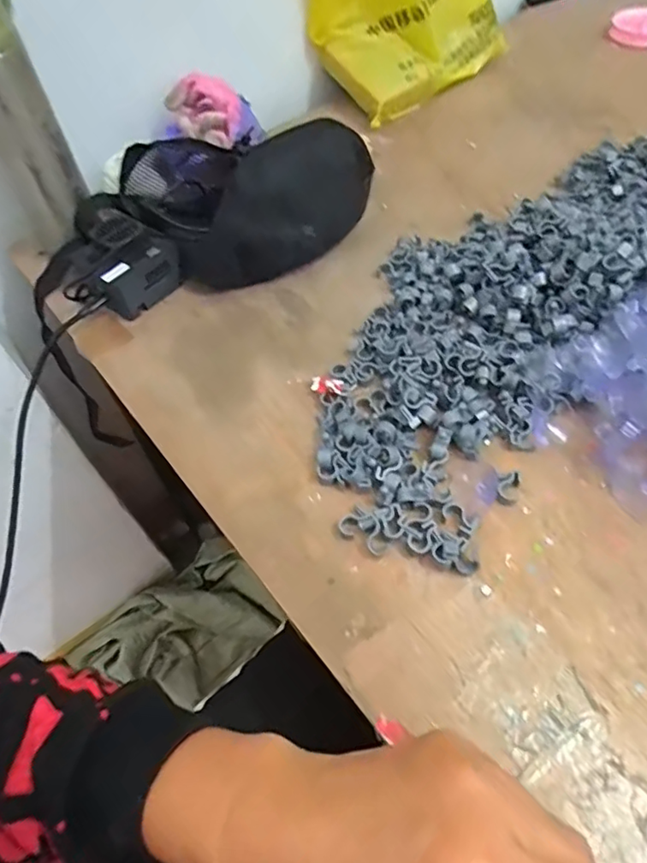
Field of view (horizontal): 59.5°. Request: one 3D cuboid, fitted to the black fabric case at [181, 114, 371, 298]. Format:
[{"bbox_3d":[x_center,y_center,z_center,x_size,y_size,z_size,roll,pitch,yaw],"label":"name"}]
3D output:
[{"bbox_3d":[-0.036,-0.226,0.564,0.089,0.076,0.230,34,64,25],"label":"black fabric case"}]

